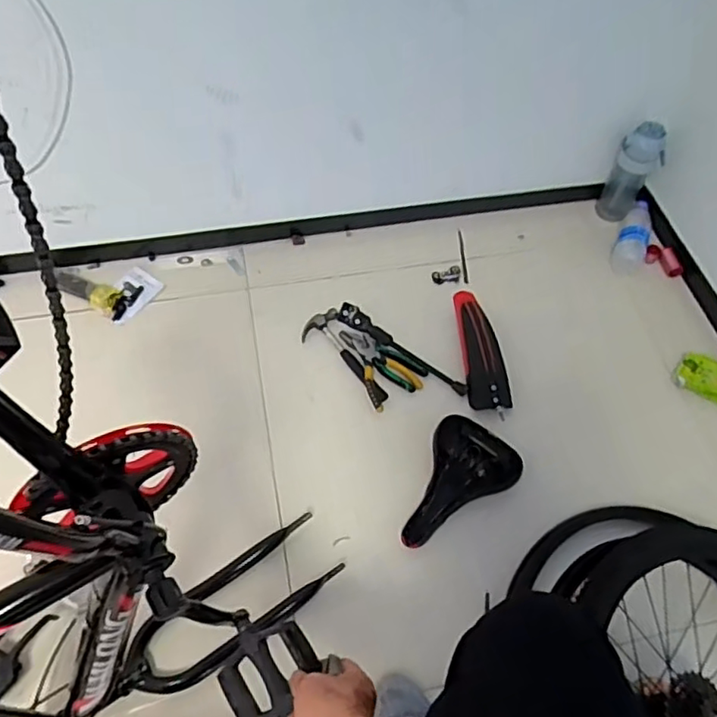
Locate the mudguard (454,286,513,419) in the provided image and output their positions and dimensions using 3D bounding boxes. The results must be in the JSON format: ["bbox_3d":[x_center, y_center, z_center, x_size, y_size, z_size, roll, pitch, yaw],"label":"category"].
[{"bbox_3d":[0.233,-0.021,1.176,0.074,0.063,0.291,-4,58,-6],"label":"mudguard"}]

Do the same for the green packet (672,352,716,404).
[{"bbox_3d":[0.674,0.034,1.170,0.115,0.046,0.081,31,61,15],"label":"green packet"}]

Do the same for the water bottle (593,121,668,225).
[{"bbox_3d":[0.565,-0.380,1.257,0.091,0.233,0.073,24,60,11],"label":"water bottle"}]

